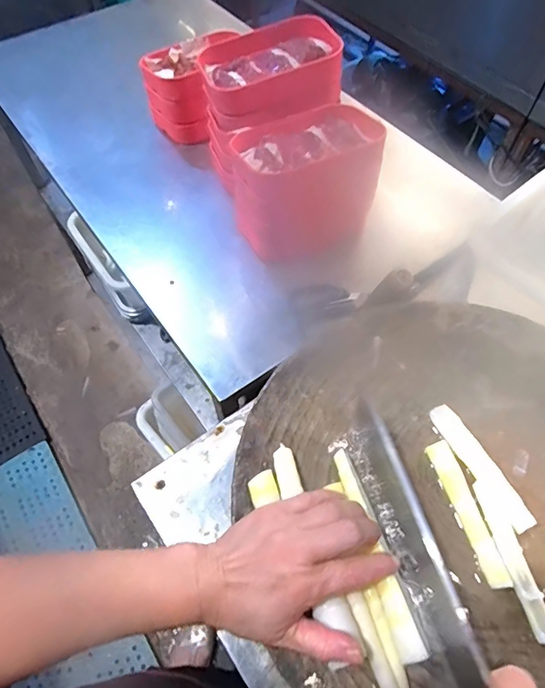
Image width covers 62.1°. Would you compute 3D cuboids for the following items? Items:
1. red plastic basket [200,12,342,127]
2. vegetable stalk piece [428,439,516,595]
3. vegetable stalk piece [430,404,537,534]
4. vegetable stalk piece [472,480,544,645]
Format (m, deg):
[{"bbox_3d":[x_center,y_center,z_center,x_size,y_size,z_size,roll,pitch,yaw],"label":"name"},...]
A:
[{"bbox_3d":[-0.001,-0.380,0.635,0.191,0.069,0.138,-11,60,-7],"label":"red plastic basket"},{"bbox_3d":[0.165,0.140,0.382,0.020,0.007,0.118,-14,60,-9],"label":"vegetable stalk piece"},{"bbox_3d":[0.184,0.107,0.401,0.025,0.009,0.119,-27,63,-16],"label":"vegetable stalk piece"},{"bbox_3d":[0.193,0.171,0.362,0.020,0.008,0.117,-9,60,-6],"label":"vegetable stalk piece"}]

